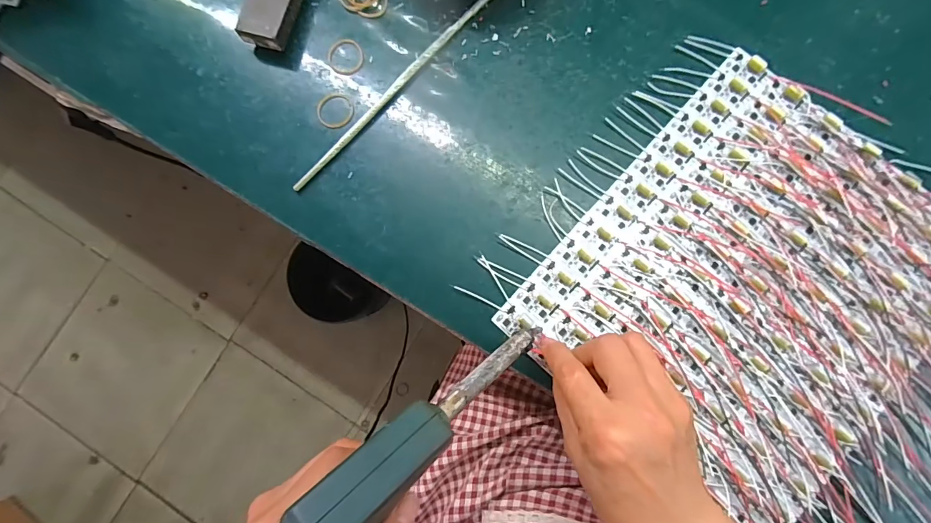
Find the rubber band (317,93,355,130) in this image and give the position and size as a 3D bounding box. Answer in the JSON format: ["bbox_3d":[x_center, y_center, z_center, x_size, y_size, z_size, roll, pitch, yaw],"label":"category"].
[{"bbox_3d":[-0.105,-0.121,0.328,0.031,0.004,0.029,6,83,3],"label":"rubber band"}]

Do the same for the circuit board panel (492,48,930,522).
[{"bbox_3d":[0.211,0.014,0.294,0.241,0.010,0.273,43,86,7],"label":"circuit board panel"}]

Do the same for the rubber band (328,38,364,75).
[{"bbox_3d":[-0.098,-0.168,0.334,0.029,0.005,0.035,-10,82,1],"label":"rubber band"}]

